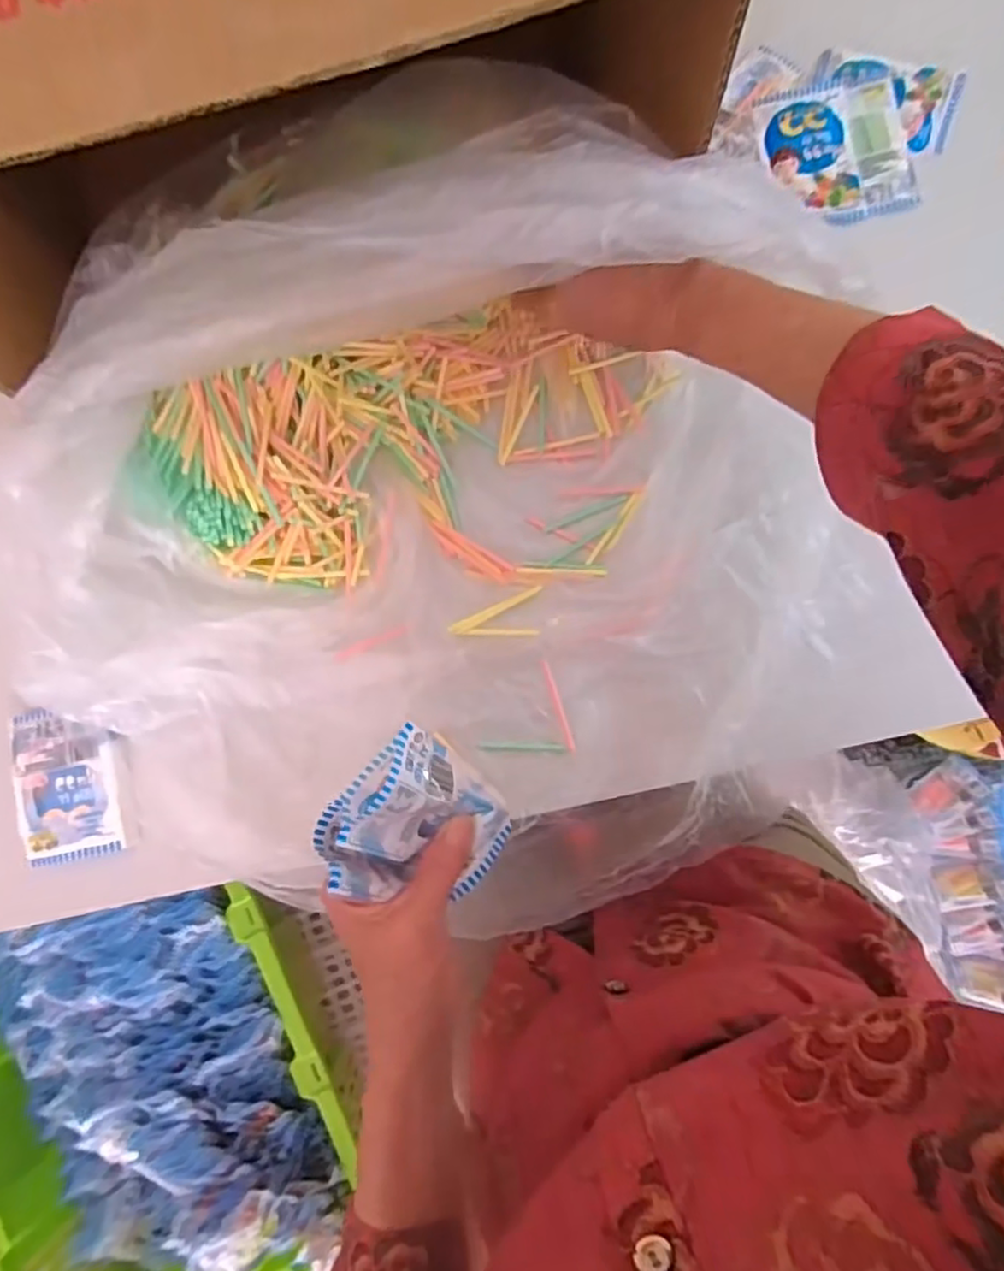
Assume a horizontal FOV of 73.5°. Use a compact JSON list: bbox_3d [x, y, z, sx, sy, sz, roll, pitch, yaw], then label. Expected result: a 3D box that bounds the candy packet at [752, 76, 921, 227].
[{"bbox_3d":[0.242,-0.354,0.485,0.101,0.010,0.101,-9,83,1],"label":"candy packet"}]

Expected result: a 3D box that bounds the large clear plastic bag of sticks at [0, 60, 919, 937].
[{"bbox_3d":[-0.049,-0.048,0.394,0.471,0.170,0.402,3,83,3],"label":"large clear plastic bag of sticks"}]

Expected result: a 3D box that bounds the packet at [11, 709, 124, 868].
[{"bbox_3d":[-0.290,0.099,0.445,0.066,0.007,0.100,-11,83,1],"label":"packet"}]

